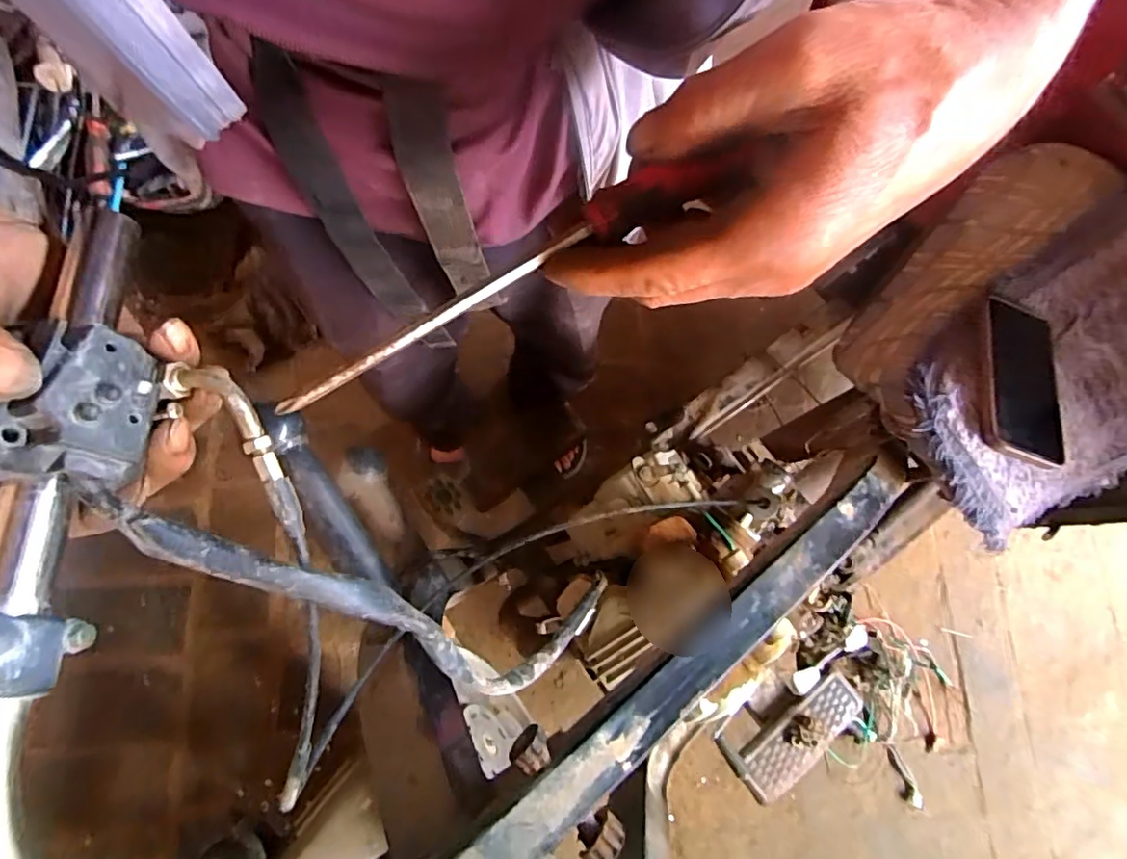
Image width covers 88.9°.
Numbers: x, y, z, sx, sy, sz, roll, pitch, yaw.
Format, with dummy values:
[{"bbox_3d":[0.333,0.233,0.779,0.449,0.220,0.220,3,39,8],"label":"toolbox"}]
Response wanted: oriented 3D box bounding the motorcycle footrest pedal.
[{"bbox_3d":[0.332,0.429,0.843,0.216,0.065,0.140,-40,80,-10],"label":"motorcycle footrest pedal"}]

